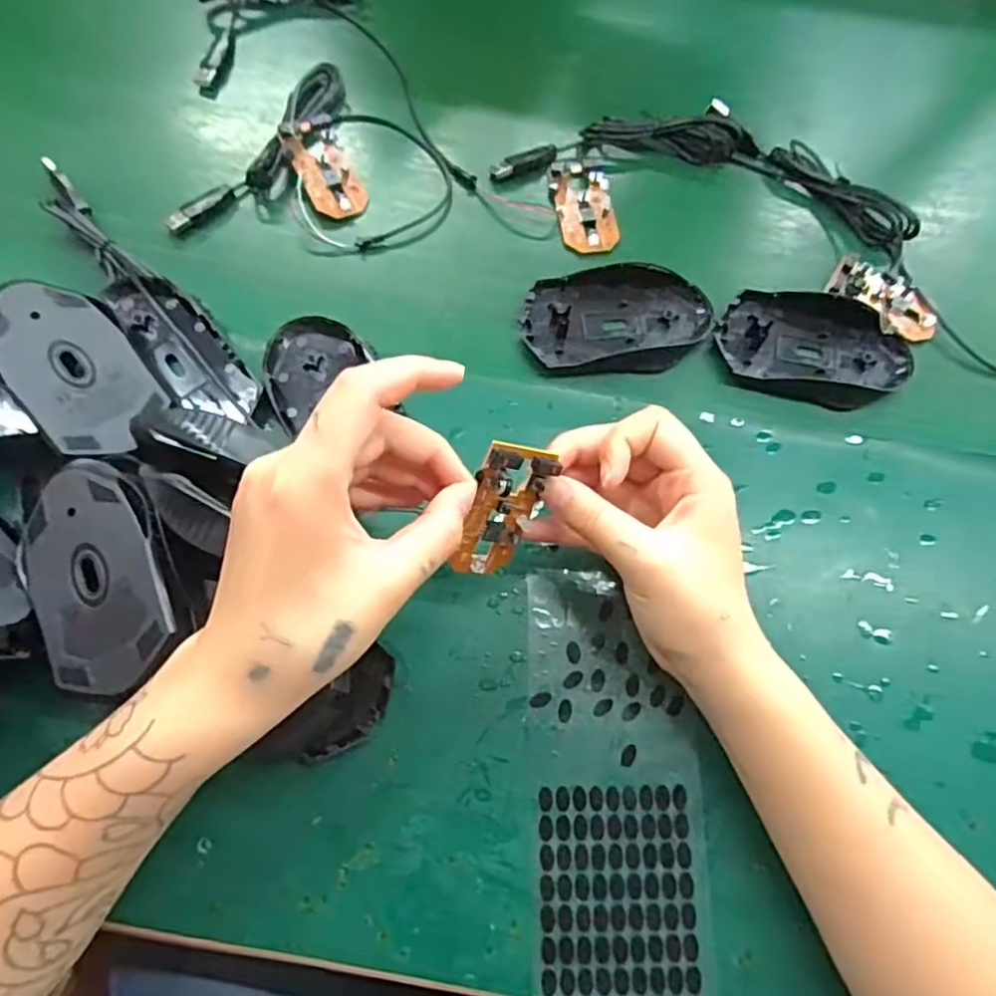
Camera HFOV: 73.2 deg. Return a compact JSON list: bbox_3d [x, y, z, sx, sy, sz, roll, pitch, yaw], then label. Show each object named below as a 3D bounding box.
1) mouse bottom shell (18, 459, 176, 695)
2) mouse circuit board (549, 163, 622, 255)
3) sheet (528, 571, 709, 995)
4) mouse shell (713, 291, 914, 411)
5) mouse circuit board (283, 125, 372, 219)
[{"bbox_3d":[-0.184,0.034,0.304,0.062,0.016,0.108,-19,73,-10],"label":"mouse bottom shell"},{"bbox_3d":[0.056,-0.191,0.438,0.037,0.007,0.071,-5,71,-4],"label":"mouse circuit board"},{"bbox_3d":[0.057,0.159,0.320,0.078,0.010,0.241,1,72,-1],"label":"sheet"},{"bbox_3d":[0.190,-0.092,0.408,0.111,0.017,0.066,13,71,2],"label":"mouse shell"},{"bbox_3d":[-0.110,-0.210,0.431,0.035,0.008,0.066,-24,82,-27],"label":"mouse circuit board"}]

